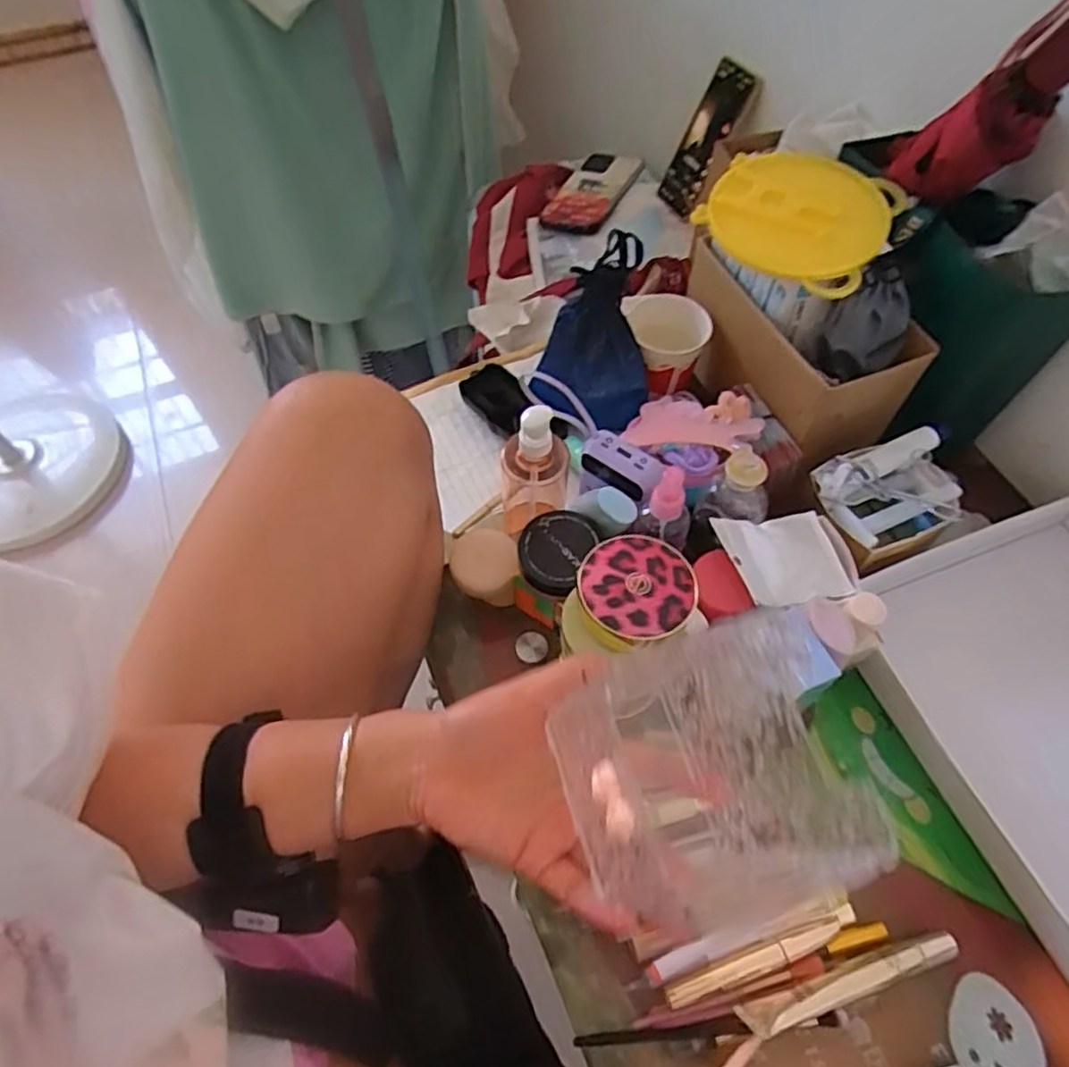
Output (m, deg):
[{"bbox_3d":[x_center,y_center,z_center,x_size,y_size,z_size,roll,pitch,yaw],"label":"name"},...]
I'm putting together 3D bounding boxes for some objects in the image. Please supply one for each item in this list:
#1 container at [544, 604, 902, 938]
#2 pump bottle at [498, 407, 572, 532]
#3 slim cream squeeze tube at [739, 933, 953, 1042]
[{"bbox_3d":[0.070,0.112,0.307,0.104,0.089,0.103,-15,59,-8],"label":"container"},{"bbox_3d":[-0.002,-0.042,0.525,0.052,0.159,0.045,0,59,2],"label":"pump bottle"},{"bbox_3d":[0.191,0.269,0.413,0.143,0.019,0.018,-15,59,-8],"label":"slim cream squeeze tube"}]

